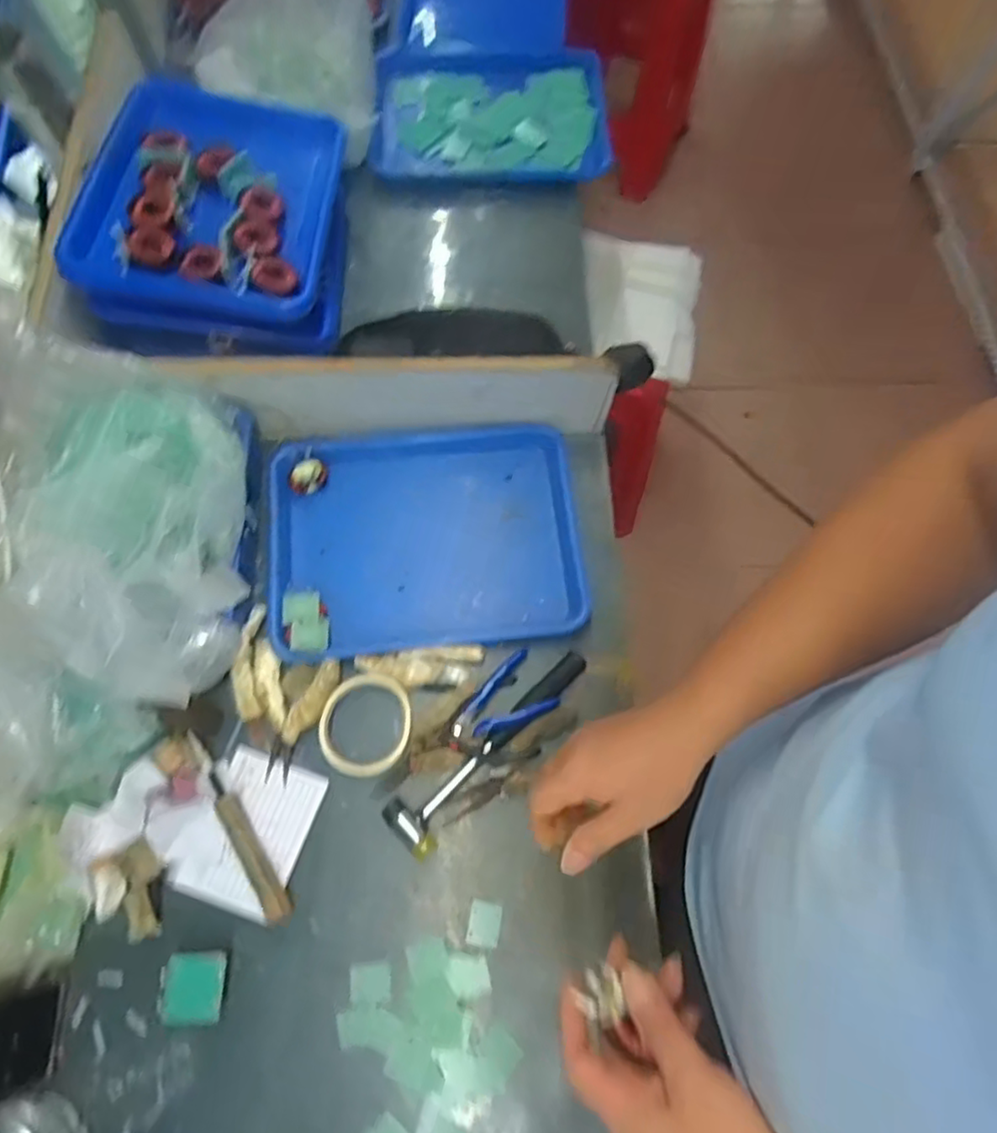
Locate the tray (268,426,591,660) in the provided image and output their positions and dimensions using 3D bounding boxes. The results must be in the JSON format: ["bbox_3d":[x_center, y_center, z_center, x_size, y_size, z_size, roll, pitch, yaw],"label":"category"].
[{"bbox_3d":[-0.078,-0.036,0.725,0.333,0.032,0.243,-5,69,-4],"label":"tray"}]

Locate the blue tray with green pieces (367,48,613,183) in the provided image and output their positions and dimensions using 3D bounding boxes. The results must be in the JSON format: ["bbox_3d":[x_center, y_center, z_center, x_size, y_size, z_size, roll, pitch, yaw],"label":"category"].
[{"bbox_3d":[-0.013,-0.643,0.949,0.319,0.063,0.235,0,69,-2],"label":"blue tray with green pieces"}]

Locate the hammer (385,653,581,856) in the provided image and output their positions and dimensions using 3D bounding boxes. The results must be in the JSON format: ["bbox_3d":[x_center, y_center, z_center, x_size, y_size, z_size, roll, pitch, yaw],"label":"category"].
[{"bbox_3d":[-0.007,0.173,0.664,0.057,0.024,0.249,42,73,13],"label":"hammer"}]

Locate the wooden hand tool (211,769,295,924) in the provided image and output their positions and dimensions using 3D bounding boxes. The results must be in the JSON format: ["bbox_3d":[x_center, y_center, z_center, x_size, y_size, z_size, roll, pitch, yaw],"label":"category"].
[{"bbox_3d":[-0.235,0.259,0.619,0.024,0.019,0.147,-33,74,-13],"label":"wooden hand tool"}]

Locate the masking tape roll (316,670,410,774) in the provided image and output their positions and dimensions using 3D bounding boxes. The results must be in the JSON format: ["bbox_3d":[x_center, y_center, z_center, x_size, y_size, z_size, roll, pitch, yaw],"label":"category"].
[{"bbox_3d":[-0.131,0.156,0.661,0.087,0.020,0.098,14,69,3],"label":"masking tape roll"}]

